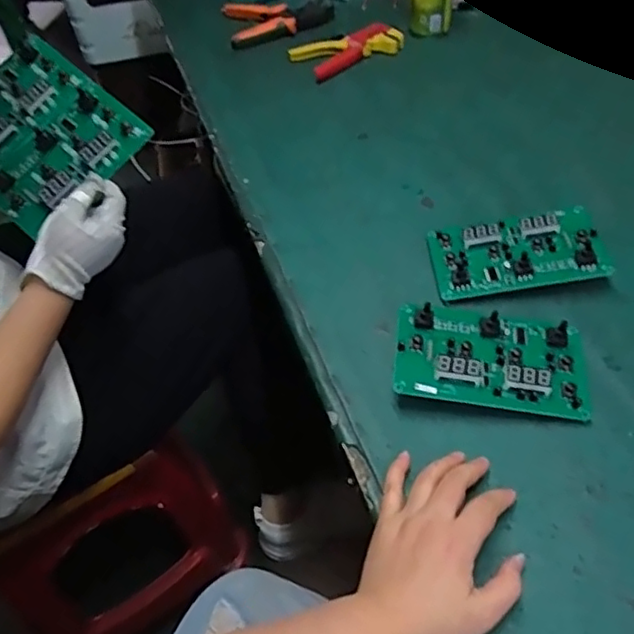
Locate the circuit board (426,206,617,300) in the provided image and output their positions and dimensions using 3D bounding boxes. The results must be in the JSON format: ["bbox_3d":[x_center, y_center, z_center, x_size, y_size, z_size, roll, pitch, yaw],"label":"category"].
[{"bbox_3d":[0.205,-0.066,0.635,0.164,0.035,0.092,-5,50,1],"label":"circuit board"}]

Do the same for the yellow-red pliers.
[{"bbox_3d":[0.052,-0.420,0.959,0.165,0.025,0.100,-21,51,-12],"label":"yellow-red pliers"}]

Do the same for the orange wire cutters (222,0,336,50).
[{"bbox_3d":[-0.061,-0.506,1.043,0.182,0.023,0.124,-9,50,-3],"label":"orange wire cutters"}]

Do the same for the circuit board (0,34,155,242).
[{"bbox_3d":[-0.300,-0.196,0.658,0.184,0.024,0.165,40,85,12],"label":"circuit board"}]

